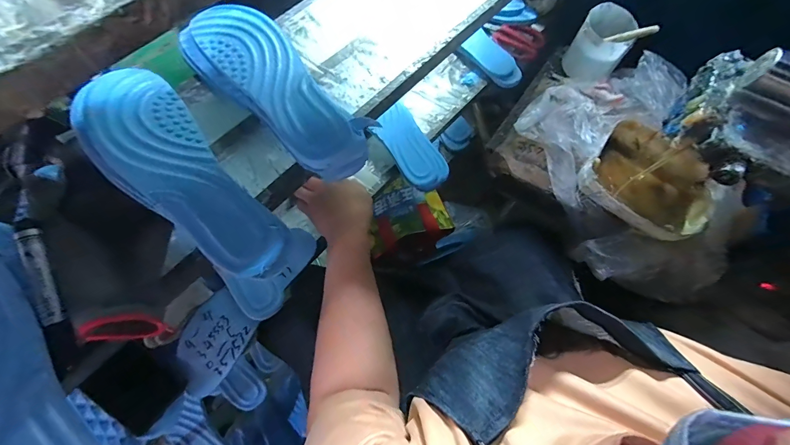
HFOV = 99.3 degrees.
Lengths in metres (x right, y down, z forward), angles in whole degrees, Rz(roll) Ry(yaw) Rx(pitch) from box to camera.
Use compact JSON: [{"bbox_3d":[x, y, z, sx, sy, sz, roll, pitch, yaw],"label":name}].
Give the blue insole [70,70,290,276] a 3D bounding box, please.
[{"bbox_3d":[-0.202,-0.048,0.308,0.086,0.029,0.245,-41,76,-15],"label":"blue insole"}]

